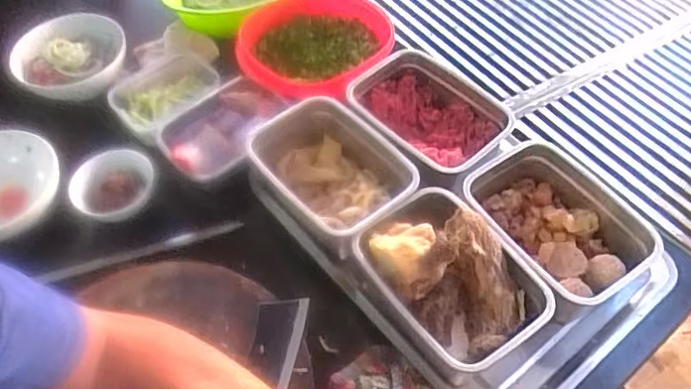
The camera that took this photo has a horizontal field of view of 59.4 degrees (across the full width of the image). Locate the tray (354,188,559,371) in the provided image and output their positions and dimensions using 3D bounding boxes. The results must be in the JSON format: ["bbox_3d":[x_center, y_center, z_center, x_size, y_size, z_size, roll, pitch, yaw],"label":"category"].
[{"bbox_3d":[0.119,0.104,0.697,0.135,0.118,0.203,-31,59,-19],"label":"tray"}]

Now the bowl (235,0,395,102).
[{"bbox_3d":[-0.045,-0.227,0.949,0.224,0.078,0.234,-1,54,1],"label":"bowl"}]

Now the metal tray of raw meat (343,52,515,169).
[{"bbox_3d":[0.118,-0.111,0.850,0.217,0.065,0.163,35,63,24],"label":"metal tray of raw meat"}]

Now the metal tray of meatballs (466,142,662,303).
[{"bbox_3d":[0.255,0.037,0.736,0.164,0.074,0.211,-30,59,-18],"label":"metal tray of meatballs"}]

